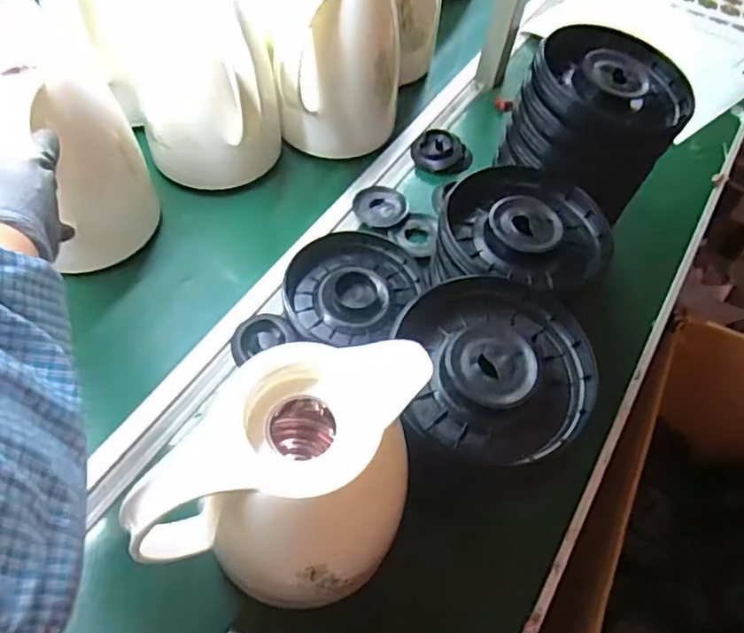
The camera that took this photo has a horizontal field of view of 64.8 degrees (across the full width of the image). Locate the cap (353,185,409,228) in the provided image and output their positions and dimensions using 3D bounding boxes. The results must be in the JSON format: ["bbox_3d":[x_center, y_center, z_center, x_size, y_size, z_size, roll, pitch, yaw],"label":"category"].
[{"bbox_3d":[0.011,-0.126,0.658,0.058,0.009,0.058,1,57,-2],"label":"cap"}]

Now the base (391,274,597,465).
[{"bbox_3d":[0.086,0.031,0.415,0.126,0.033,0.139,-4,57,-5],"label":"base"}]

